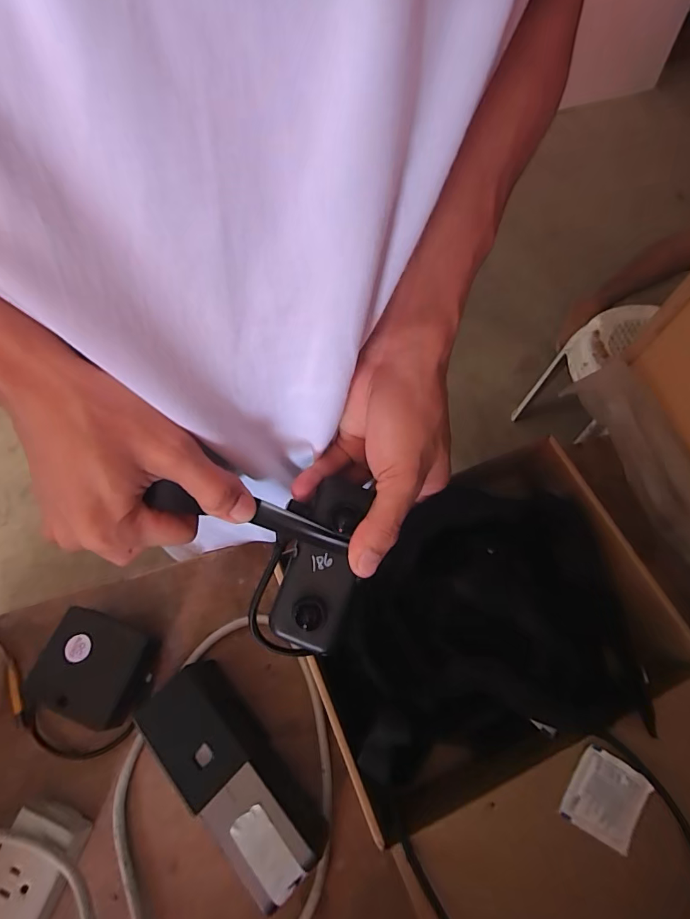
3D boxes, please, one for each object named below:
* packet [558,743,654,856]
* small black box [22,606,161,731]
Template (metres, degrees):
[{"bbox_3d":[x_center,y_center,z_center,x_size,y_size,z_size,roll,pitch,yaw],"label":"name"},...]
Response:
[{"bbox_3d":[0.175,0.226,0.295,0.045,0.007,0.051,27,84,6],"label":"packet"},{"bbox_3d":[-0.209,0.177,0.366,0.084,0.051,0.087,15,66,9],"label":"small black box"}]

